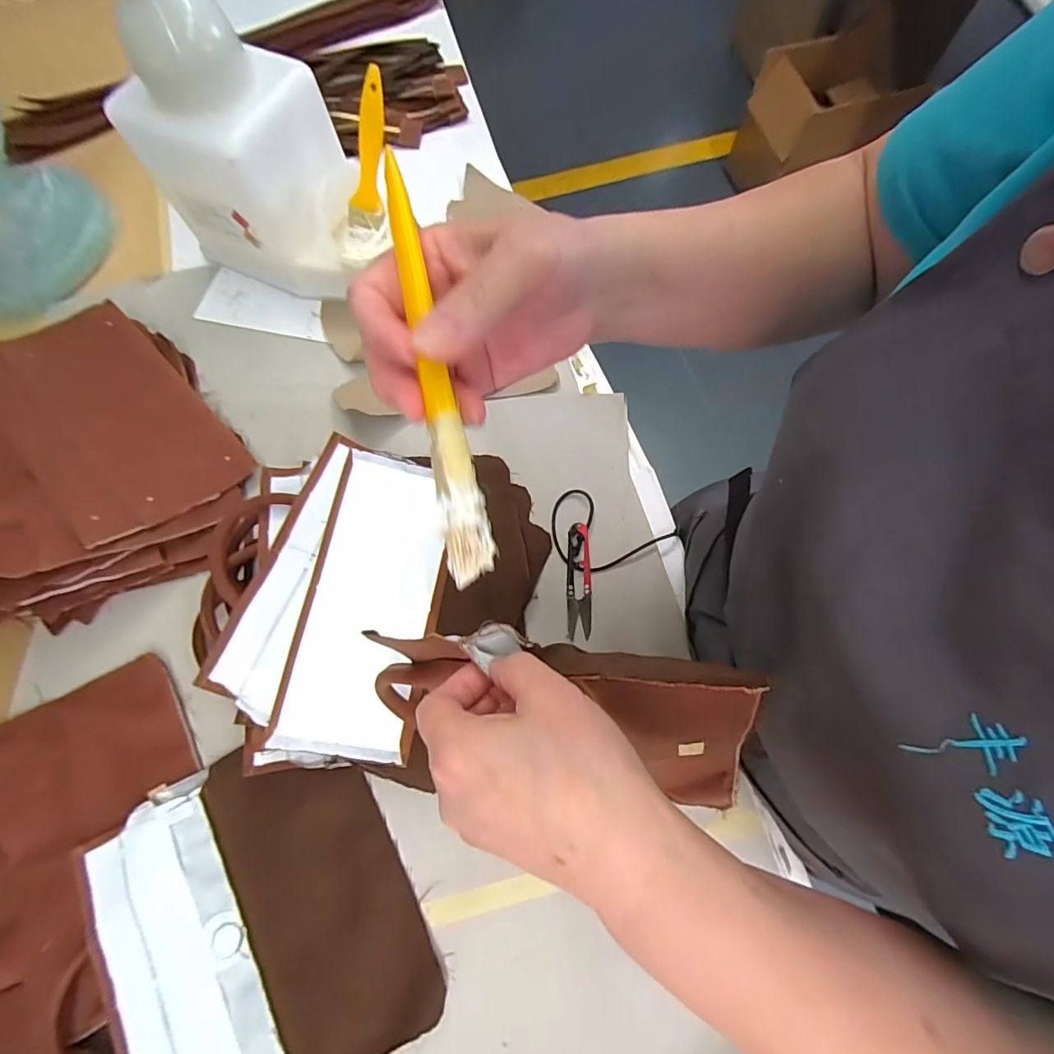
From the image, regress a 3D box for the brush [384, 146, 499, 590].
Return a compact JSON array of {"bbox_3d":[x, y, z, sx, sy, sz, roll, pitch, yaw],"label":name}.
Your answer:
[{"bbox_3d":[-0.035,-0.059,0.194,0.018,0.017,0.162,-11,90,-4],"label":"brush"}]

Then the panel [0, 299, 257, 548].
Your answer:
[{"bbox_3d":[-0.403,-0.107,0.478,0.147,0.010,0.246,-39,81,-26],"label":"panel"}]

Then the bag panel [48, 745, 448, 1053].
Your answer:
[{"bbox_3d":[-0.223,0.315,0.388,0.248,0.014,0.244,-26,75,-12],"label":"bag panel"}]

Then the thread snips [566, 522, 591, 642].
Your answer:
[{"bbox_3d":[0.049,0.050,0.467,0.022,0.010,0.106,2,73,0],"label":"thread snips"}]

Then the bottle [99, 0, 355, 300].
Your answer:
[{"bbox_3d":[-0.264,-0.373,0.438,0.175,0.312,0.122,24,75,7],"label":"bottle"}]

